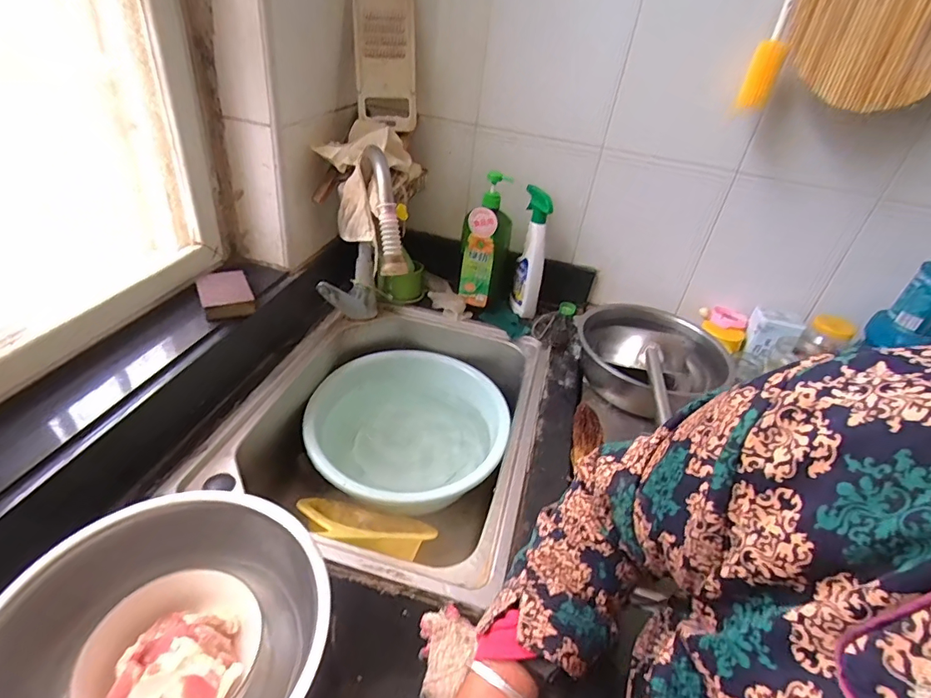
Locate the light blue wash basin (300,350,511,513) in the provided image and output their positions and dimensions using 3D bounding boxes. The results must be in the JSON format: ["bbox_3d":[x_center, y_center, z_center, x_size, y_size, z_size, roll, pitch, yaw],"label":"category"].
[{"bbox_3d":[-0.109,0.169,0.917,0.345,0.154,0.346,9,31,-5],"label":"light blue wash basin"}]

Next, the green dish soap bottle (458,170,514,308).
[{"bbox_3d":[0.040,-0.210,0.993,0.094,0.288,0.072,11,30,-2],"label":"green dish soap bottle"}]

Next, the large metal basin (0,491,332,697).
[{"bbox_3d":[-0.254,0.264,0.420,0.237,0.103,0.257,9,31,-5],"label":"large metal basin"}]

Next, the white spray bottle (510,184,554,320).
[{"bbox_3d":[0.137,-0.198,1.019,0.078,0.266,0.055,22,31,29],"label":"white spray bottle"}]

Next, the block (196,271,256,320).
[{"bbox_3d":[-0.378,-0.085,0.765,0.071,0.029,0.102,-9,37,-32],"label":"block"}]

